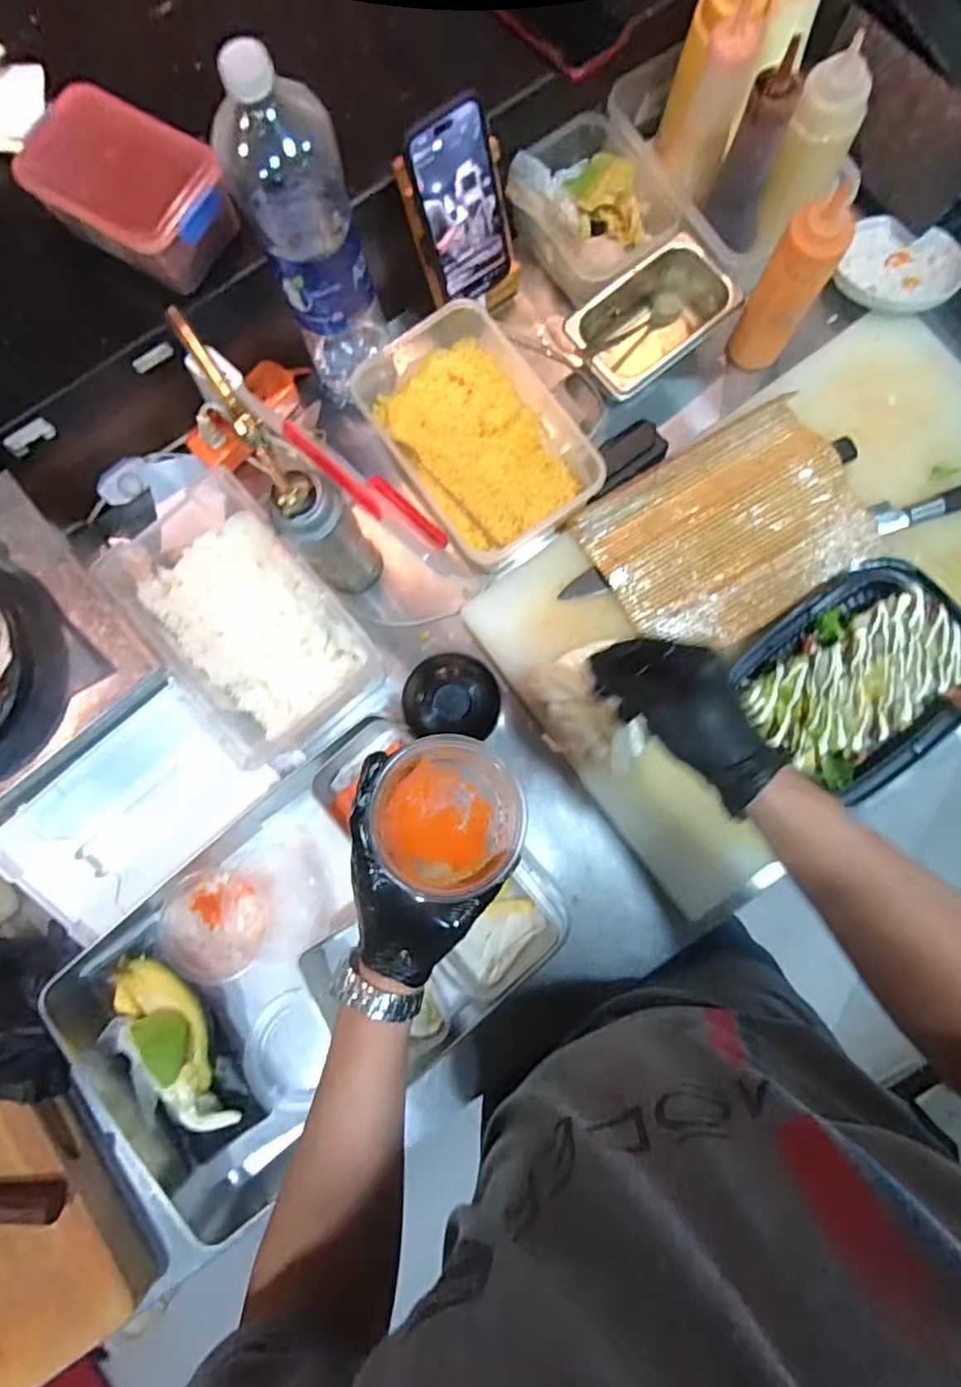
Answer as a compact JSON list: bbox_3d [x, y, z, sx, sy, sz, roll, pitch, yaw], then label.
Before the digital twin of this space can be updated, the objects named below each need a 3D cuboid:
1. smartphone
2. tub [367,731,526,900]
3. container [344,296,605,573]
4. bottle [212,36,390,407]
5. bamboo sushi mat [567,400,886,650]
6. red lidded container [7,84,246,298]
[{"bbox_3d":[-0.016,-0.469,0.580,0.082,0.155,0.008,-32,66,-1],"label":"smartphone"},{"bbox_3d":[-0.019,0.084,0.430,0.102,0.058,0.103,0,83,3],"label":"tub"},{"bbox_3d":[-0.013,-0.281,0.648,0.168,0.058,0.280,-35,82,-2],"label":"container"},{"bbox_3d":[-0.147,-0.387,0.545,0.090,0.313,0.074,-20,82,0],"label":"bottle"},{"bbox_3d":[0.261,-0.171,0.627,0.265,0.014,0.198,-30,82,-1],"label":"bamboo sushi mat"},{"bbox_3d":[-0.298,-0.434,0.527,0.170,0.072,0.107,28,85,6],"label":"red lidded container"}]

